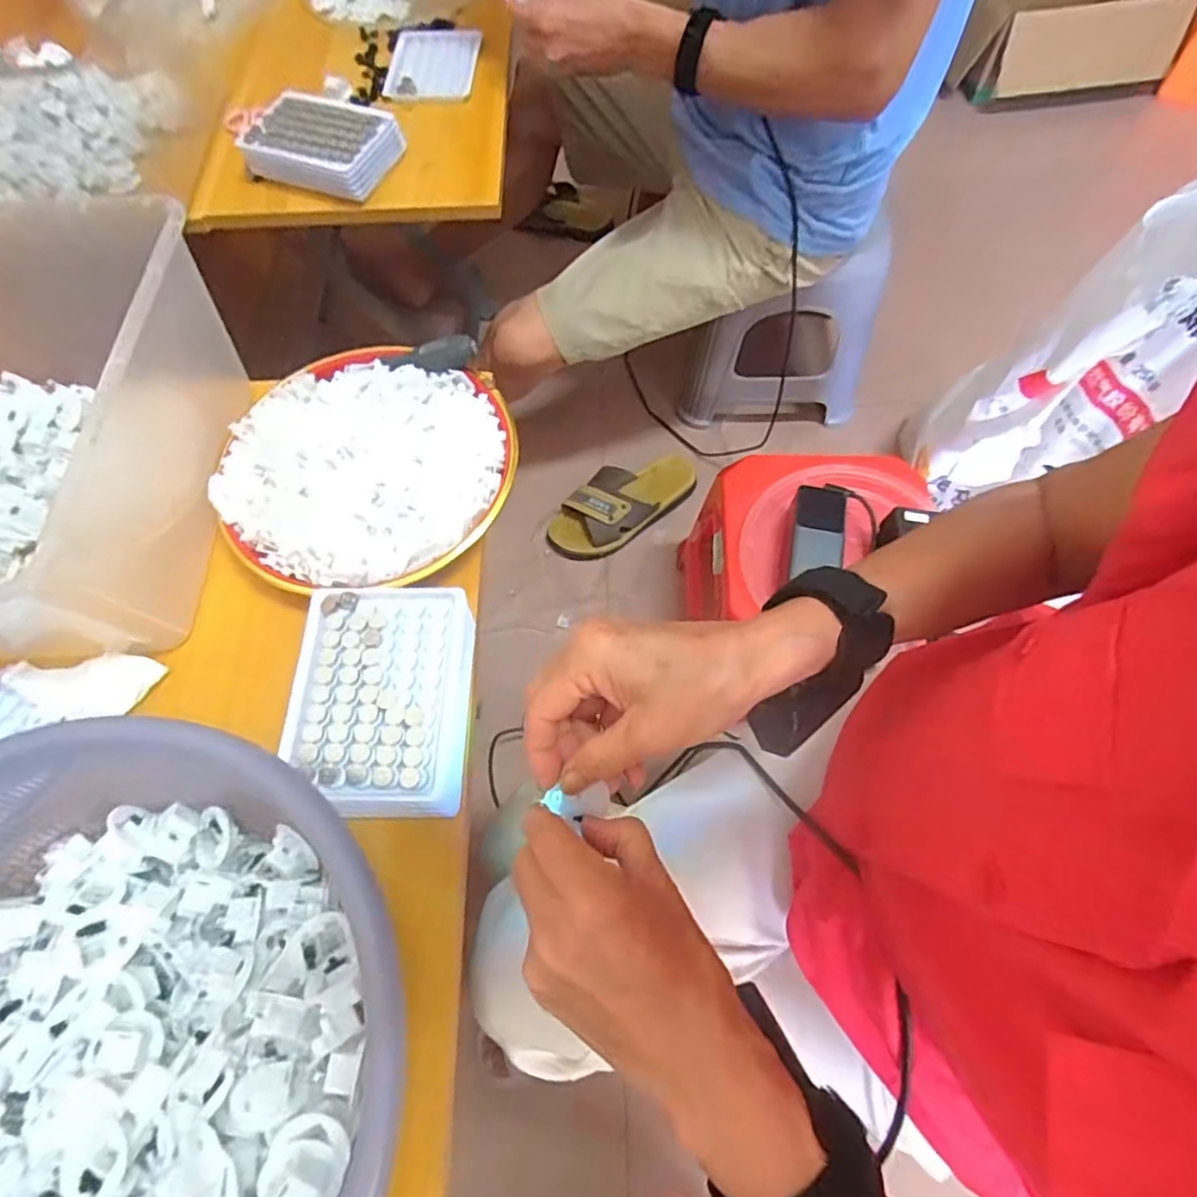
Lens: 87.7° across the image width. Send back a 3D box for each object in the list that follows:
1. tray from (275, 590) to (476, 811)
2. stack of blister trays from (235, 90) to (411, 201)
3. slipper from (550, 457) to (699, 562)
[{"bbox_3d":[-0.133,0.059,0.383,0.104,0.029,0.138,1,67,1],"label":"tray"},{"bbox_3d":[-0.276,-0.458,0.631,0.135,0.037,0.101,19,68,9],"label":"stack of blister trays"},{"bbox_3d":[0.041,-0.163,1.037,0.274,0.065,0.118,-33,70,-12],"label":"slipper"}]

